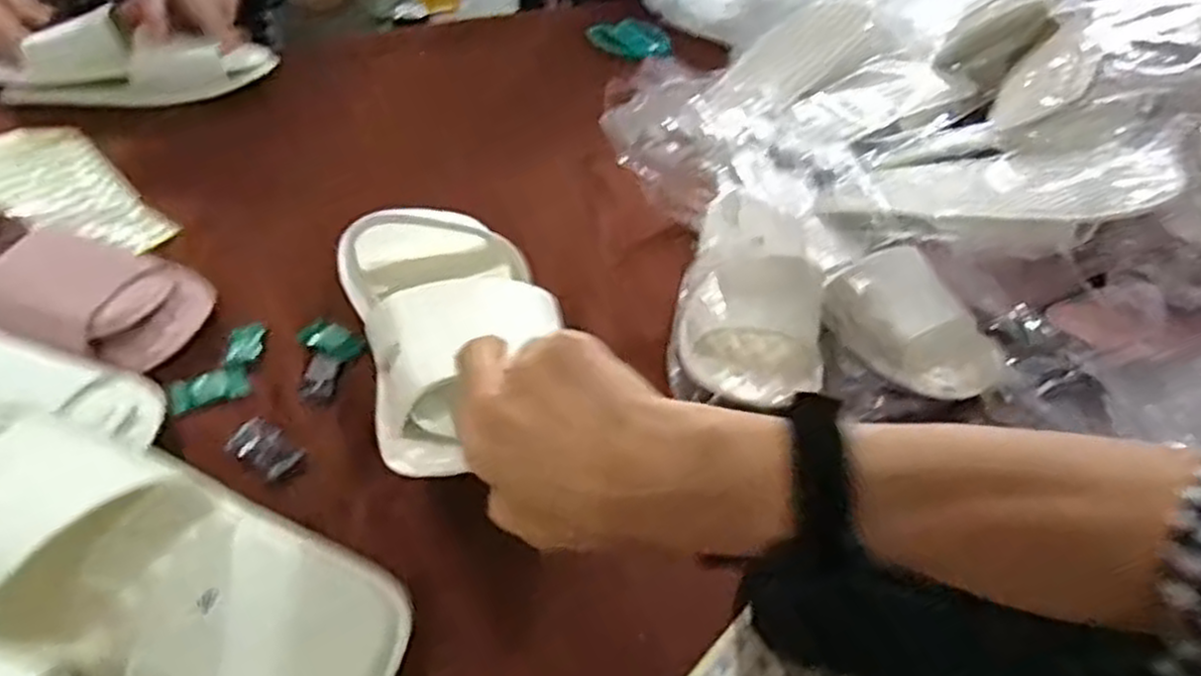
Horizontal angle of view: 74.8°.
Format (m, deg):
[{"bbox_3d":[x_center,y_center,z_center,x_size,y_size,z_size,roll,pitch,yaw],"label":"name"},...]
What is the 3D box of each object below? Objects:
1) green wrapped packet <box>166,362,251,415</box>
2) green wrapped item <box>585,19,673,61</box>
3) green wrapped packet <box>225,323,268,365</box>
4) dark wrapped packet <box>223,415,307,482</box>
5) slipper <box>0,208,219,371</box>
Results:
[{"bbox_3d":[-0.243,0.030,0.486,0.044,0.006,0.030,-20,49,-25],"label":"green wrapped packet"},{"bbox_3d":[0.034,-0.342,0.899,0.090,0.018,0.065,20,45,15],"label":"green wrapped item"},{"bbox_3d":[-0.233,0.003,0.516,0.022,0.004,0.035,-6,44,-12],"label":"green wrapped packet"},{"bbox_3d":[-0.192,0.064,0.454,0.046,0.005,0.028,25,47,20],"label":"dark wrapped packet"},{"bbox_3d":[-0.385,-0.040,0.505,0.245,0.055,0.103,9,43,3],"label":"slipper"}]

